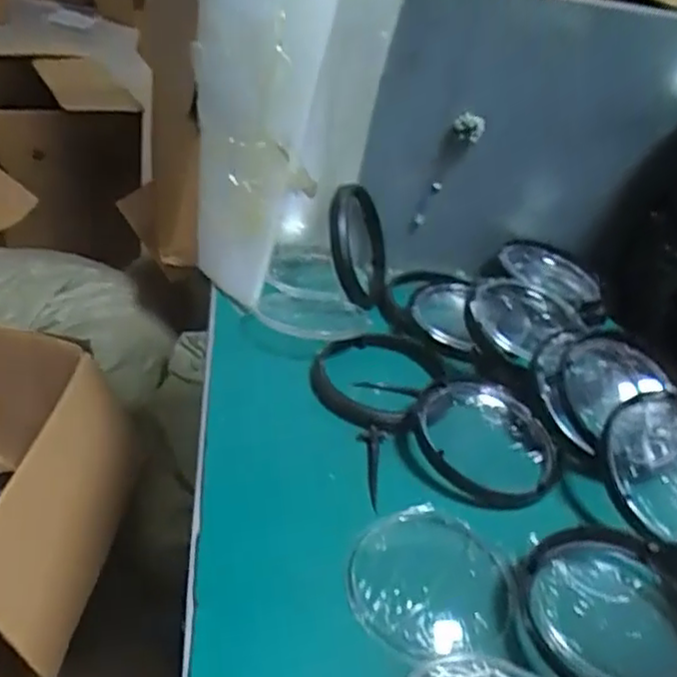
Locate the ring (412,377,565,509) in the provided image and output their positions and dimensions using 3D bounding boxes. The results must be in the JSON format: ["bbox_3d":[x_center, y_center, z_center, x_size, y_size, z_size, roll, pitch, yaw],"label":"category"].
[{"bbox_3d":[0.133,0.088,0.625,0.128,0.041,0.131,7,33,-5],"label":"ring"}]

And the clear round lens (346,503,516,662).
[{"bbox_3d":[0.071,0.173,0.499,0.114,0.024,0.127,30,38,27],"label":"clear round lens"}]

